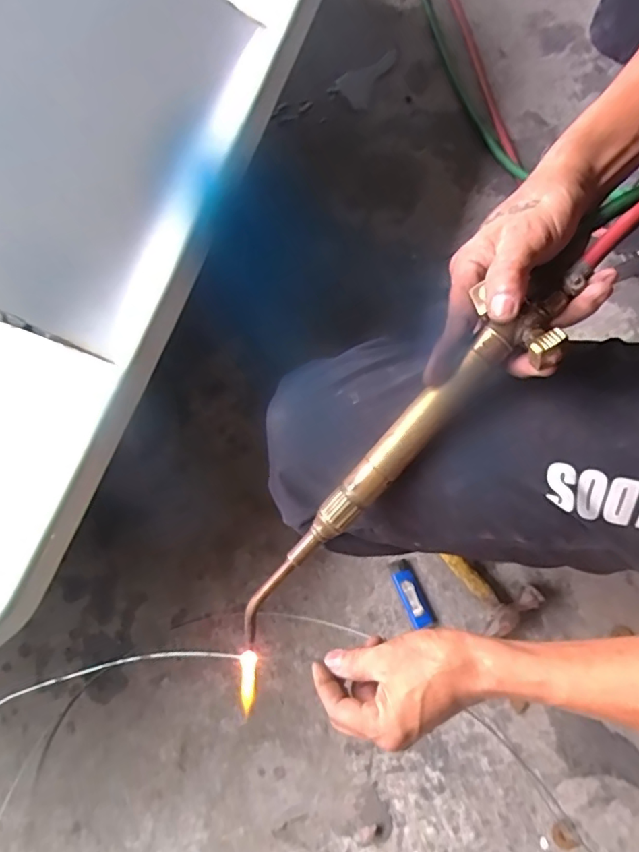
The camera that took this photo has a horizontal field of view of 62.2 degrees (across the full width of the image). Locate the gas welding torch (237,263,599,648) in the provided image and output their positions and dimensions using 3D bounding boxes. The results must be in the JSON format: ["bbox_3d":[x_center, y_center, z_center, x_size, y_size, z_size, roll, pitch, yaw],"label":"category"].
[{"bbox_3d":[0.056,0.026,0.380,0.039,0.035,0.346,45,98,12],"label":"gas welding torch"}]

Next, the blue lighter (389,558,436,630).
[{"bbox_3d":[0.107,0.195,0.619,0.027,0.015,0.075,-22,75,-4],"label":"blue lighter"}]

